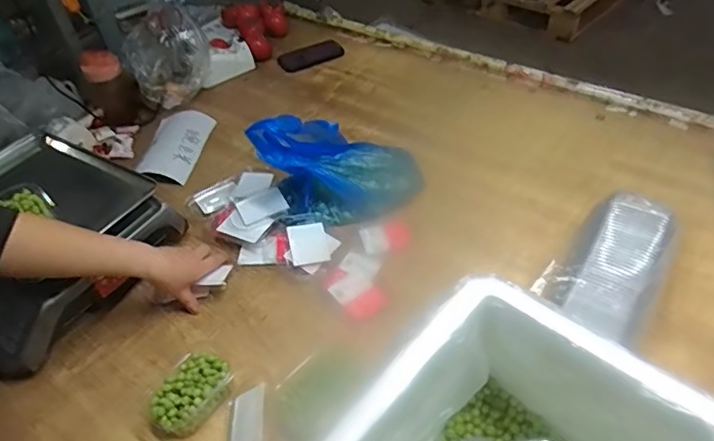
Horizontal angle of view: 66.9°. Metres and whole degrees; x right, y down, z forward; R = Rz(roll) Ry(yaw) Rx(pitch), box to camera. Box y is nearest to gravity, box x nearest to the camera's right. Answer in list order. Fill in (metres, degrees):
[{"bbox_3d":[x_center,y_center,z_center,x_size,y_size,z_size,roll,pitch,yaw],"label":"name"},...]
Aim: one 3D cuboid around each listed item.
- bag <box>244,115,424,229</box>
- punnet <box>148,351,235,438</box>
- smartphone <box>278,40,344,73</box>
[{"bbox_3d":[-0.033,-0.122,0.929,0.270,0.213,0.161,-16,46,-9],"label":"bag"},{"bbox_3d":[-0.220,0.229,0.715,0.074,0.047,0.112,22,52,25],"label":"punnet"},{"bbox_3d":[-0.114,-0.420,1.378,0.175,0.006,0.087,-28,59,-27],"label":"smartphone"}]

